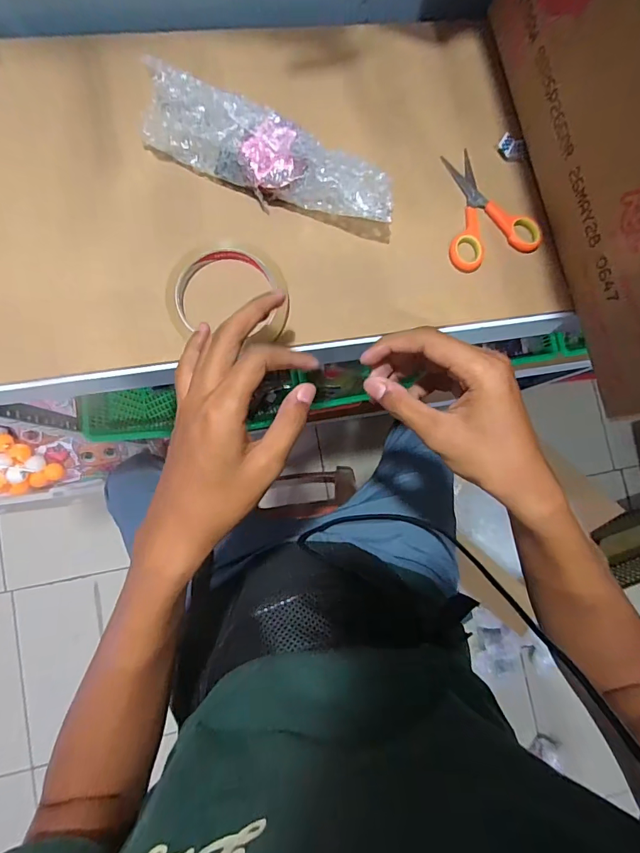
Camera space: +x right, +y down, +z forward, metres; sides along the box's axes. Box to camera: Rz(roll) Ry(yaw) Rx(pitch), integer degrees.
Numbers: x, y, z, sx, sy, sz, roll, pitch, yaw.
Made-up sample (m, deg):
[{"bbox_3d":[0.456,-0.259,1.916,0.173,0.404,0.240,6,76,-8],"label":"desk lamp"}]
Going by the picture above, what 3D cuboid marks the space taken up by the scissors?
[{"bbox_3d":[0.143,-0.196,0.372,0.081,0.012,0.106,-18,86,-7],"label":"scissors"}]

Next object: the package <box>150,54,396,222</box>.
[{"bbox_3d":[-0.038,-0.216,0.327,0.202,0.055,0.048,26,82,-3],"label":"package"}]

